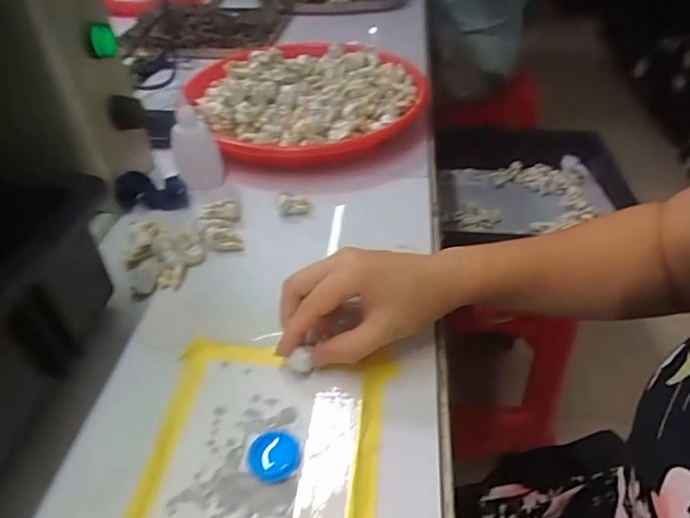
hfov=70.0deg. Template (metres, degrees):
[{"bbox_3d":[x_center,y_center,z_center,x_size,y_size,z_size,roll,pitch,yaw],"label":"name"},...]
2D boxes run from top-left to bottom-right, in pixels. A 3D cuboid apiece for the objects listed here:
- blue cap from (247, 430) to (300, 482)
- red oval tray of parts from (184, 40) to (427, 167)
[{"bbox_3d":[-0.042,0.114,0.288,0.029,0.005,0.029,-1,44,1],"label":"blue cap"},{"bbox_3d":[-0.042,-0.192,0.580,0.279,0.057,0.265,-19,45,-17],"label":"red oval tray of parts"}]

